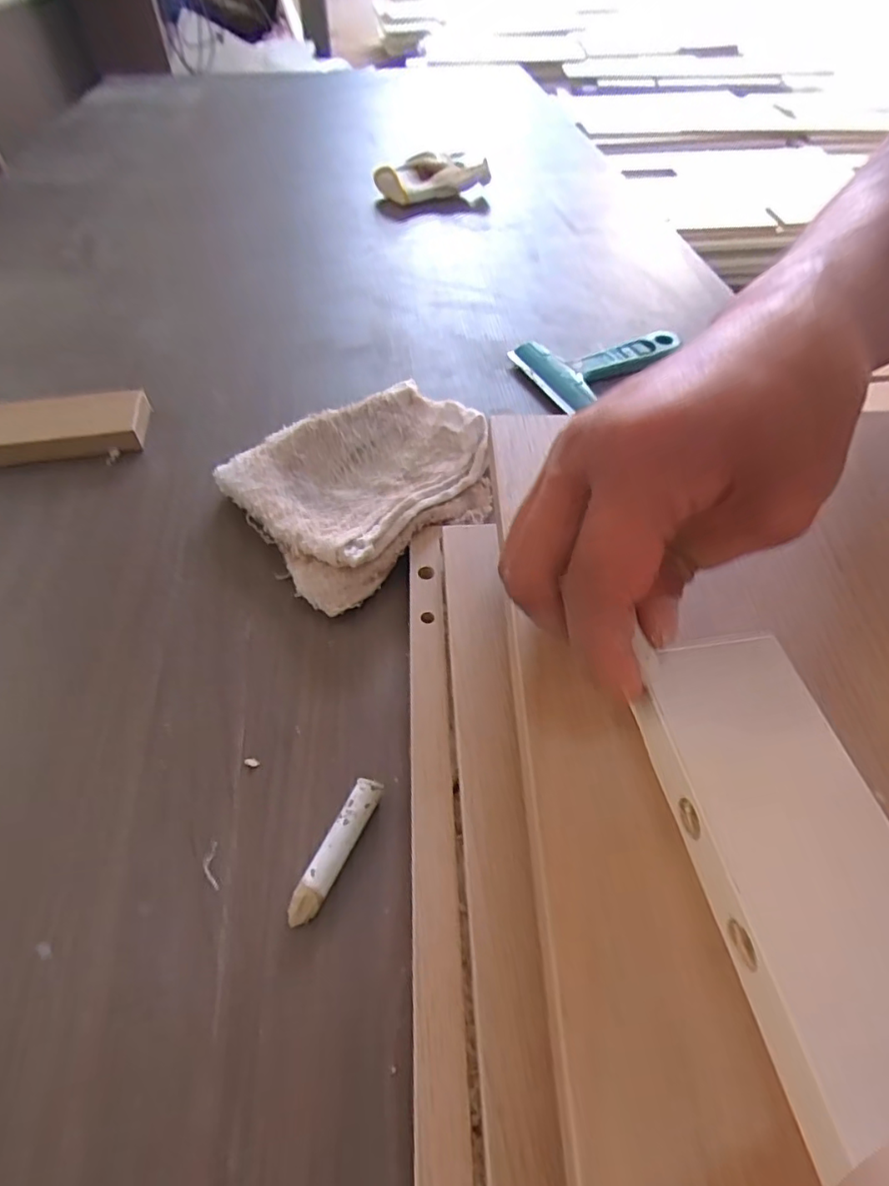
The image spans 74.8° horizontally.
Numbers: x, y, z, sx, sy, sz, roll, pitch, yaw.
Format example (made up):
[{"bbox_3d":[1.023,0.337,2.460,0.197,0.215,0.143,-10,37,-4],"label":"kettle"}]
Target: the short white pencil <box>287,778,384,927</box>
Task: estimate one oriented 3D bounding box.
[{"bbox_3d":[-0.047,0.112,0.253,0.013,0.013,0.062,22,55,16],"label":"short white pencil"}]

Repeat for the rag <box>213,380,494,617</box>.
[{"bbox_3d":[-0.051,-0.074,0.382,0.155,0.036,0.145,-32,59,-23],"label":"rag"}]

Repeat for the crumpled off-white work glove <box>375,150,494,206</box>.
[{"bbox_3d":[-0.018,-0.544,0.759,0.146,0.034,0.081,-10,53,-8],"label":"crumpled off-white work glove"}]

